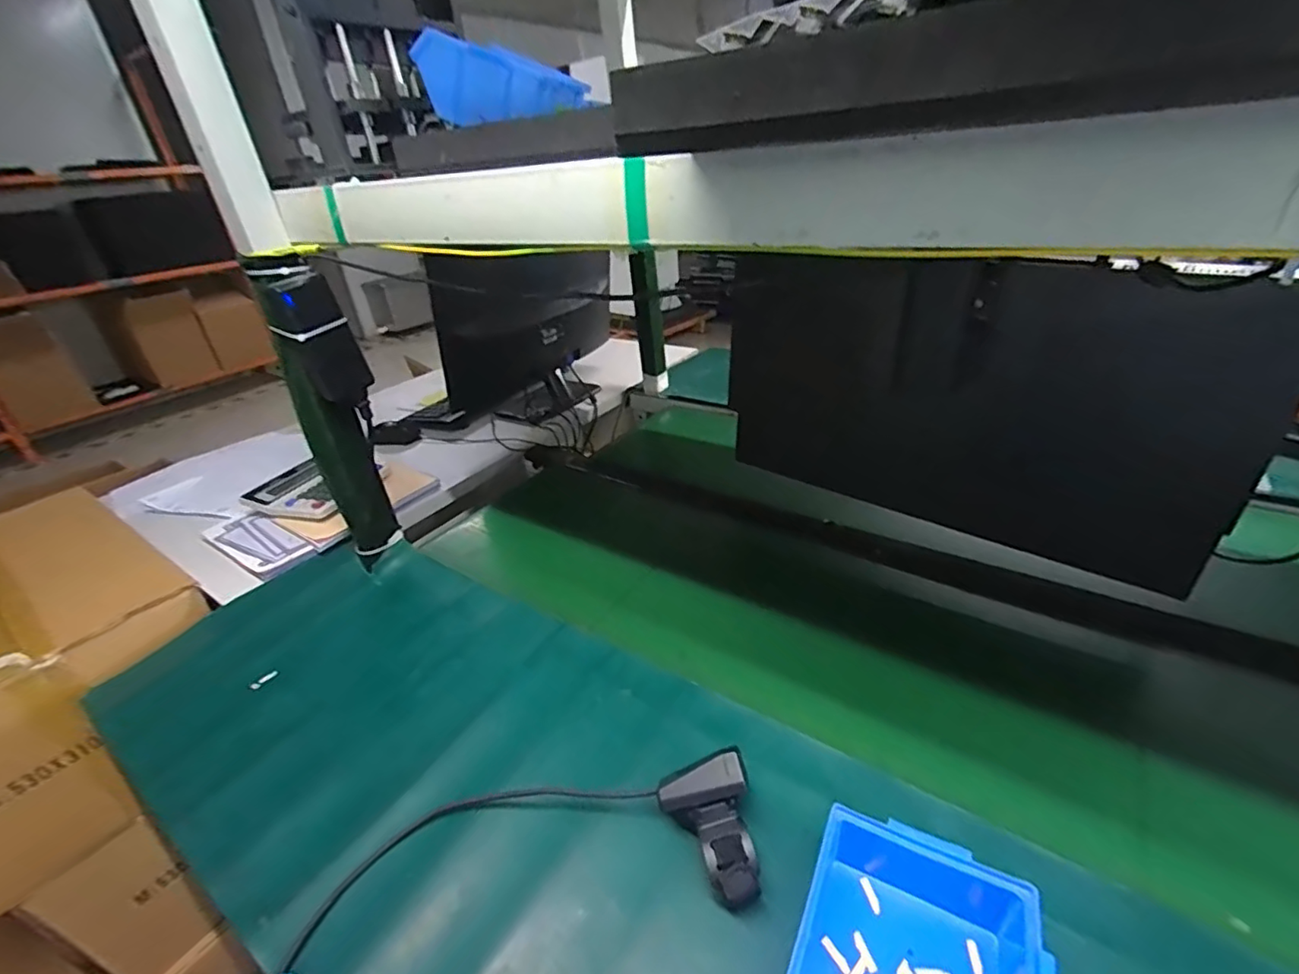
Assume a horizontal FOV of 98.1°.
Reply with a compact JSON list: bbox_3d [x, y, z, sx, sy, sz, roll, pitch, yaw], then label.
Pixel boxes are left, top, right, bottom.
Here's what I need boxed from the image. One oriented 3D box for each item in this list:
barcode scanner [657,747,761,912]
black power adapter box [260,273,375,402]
[{"bbox_3d":[0.047,0.253,0.415,0.065,0.053,0.088,-10,31,-7],"label":"barcode scanner"},{"bbox_3d":[-0.361,-0.158,0.621,0.073,0.129,0.031,-21,34,-24],"label":"black power adapter box"}]

